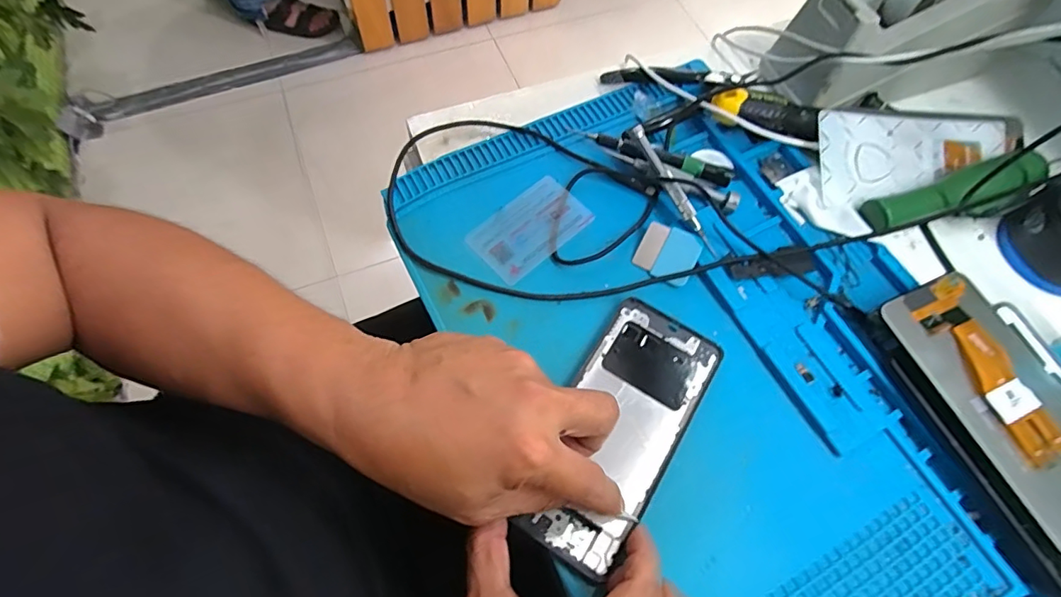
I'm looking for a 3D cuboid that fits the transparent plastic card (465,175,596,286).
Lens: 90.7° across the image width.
[{"bbox_3d":[0.000,-0.052,0.391,0.086,0.004,0.054,-39,70,-15],"label":"transparent plastic card"}]

